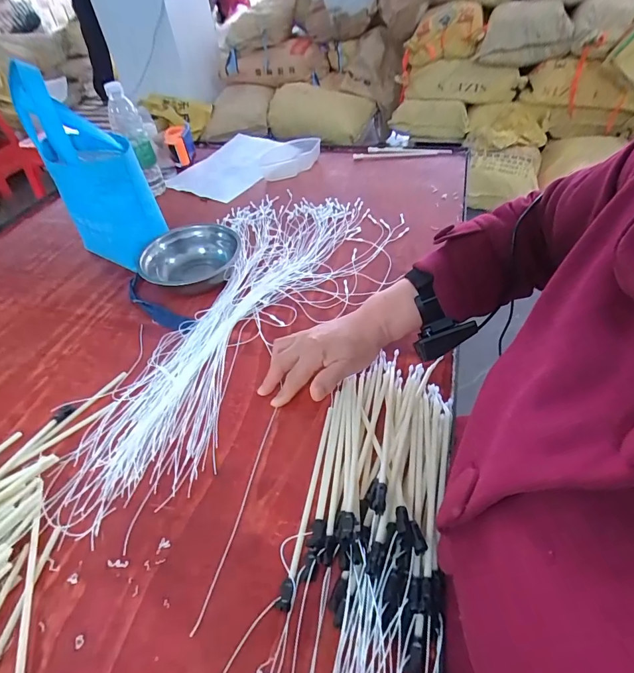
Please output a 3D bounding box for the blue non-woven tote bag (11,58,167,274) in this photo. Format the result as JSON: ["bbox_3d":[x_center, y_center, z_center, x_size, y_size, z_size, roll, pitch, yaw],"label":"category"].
[{"bbox_3d":[-0.345,-0.250,0.615,0.154,0.283,0.088,22,52,25],"label":"blue non-woven tote bag"}]

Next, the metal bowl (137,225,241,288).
[{"bbox_3d":[-0.199,-0.125,0.640,0.140,0.050,0.147,-3,46,4],"label":"metal bowl"}]

